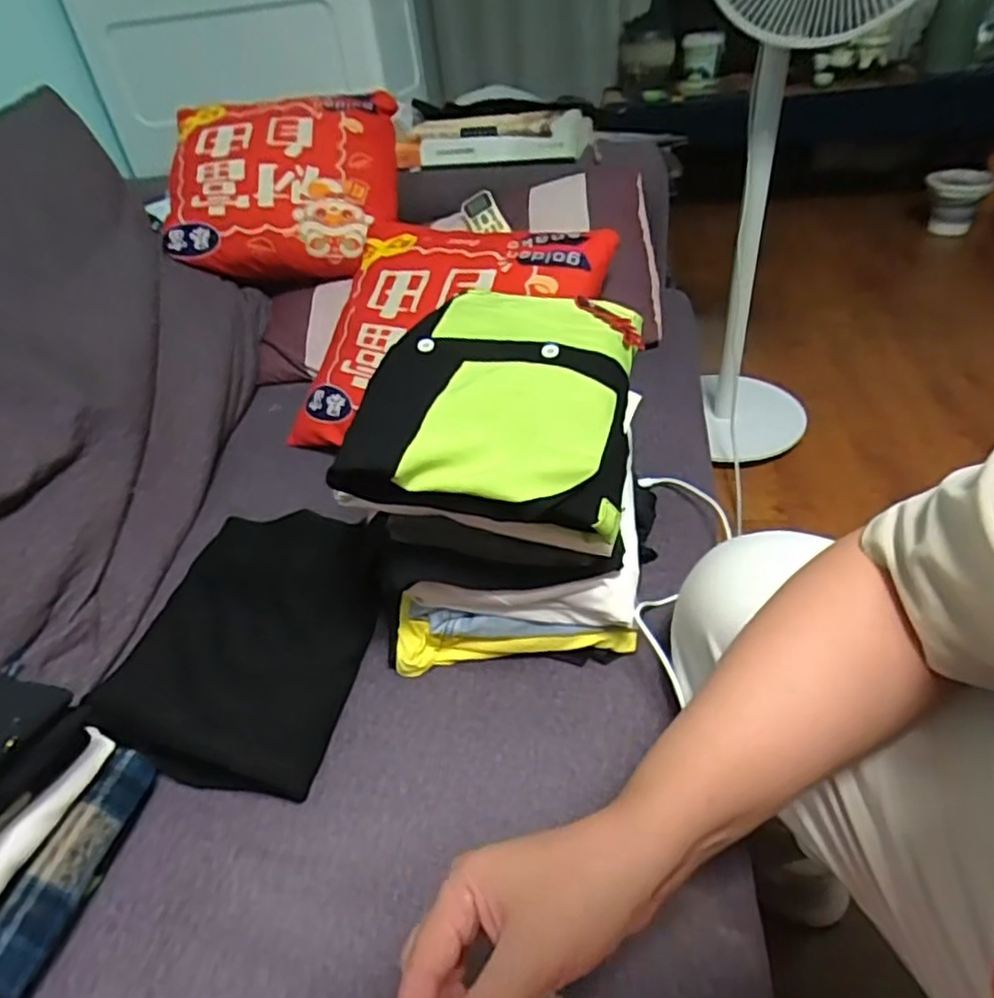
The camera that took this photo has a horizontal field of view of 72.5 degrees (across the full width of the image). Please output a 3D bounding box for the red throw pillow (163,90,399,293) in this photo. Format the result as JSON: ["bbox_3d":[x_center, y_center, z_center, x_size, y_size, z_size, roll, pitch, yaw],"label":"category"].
[{"bbox_3d":[-0.322,-0.473,1.025,0.336,0.120,0.288,-2,80,-7],"label":"red throw pillow"}]

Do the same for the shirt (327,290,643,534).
[{"bbox_3d":[0.008,-0.088,0.571,0.206,0.071,0.289,4,40,13],"label":"shirt"}]

